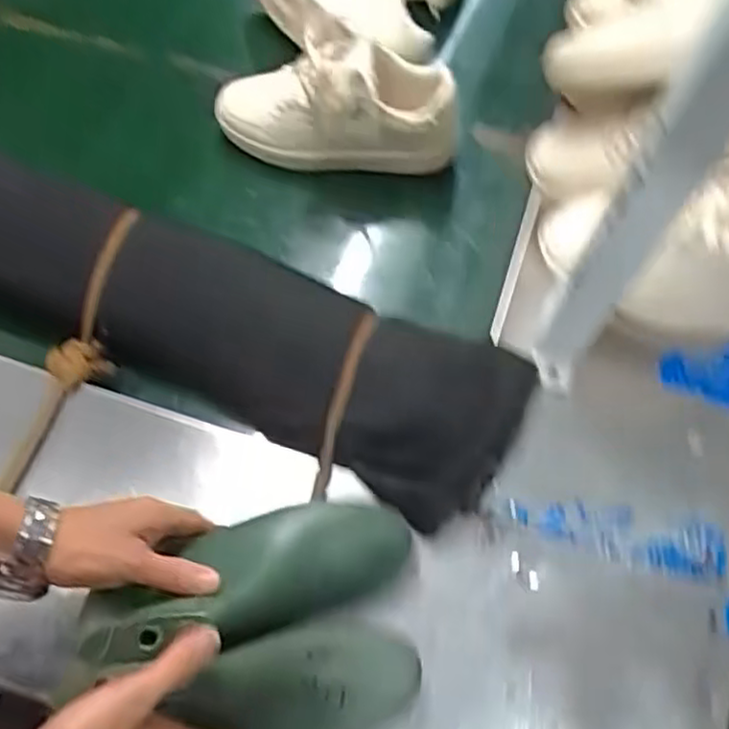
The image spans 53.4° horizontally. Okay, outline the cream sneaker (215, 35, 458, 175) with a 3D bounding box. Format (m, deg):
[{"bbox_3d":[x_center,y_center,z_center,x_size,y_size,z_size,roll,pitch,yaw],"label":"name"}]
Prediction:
[{"bbox_3d":[-0.031,-0.279,0.782,0.259,0.132,0.084,11,64,3],"label":"cream sneaker"}]

